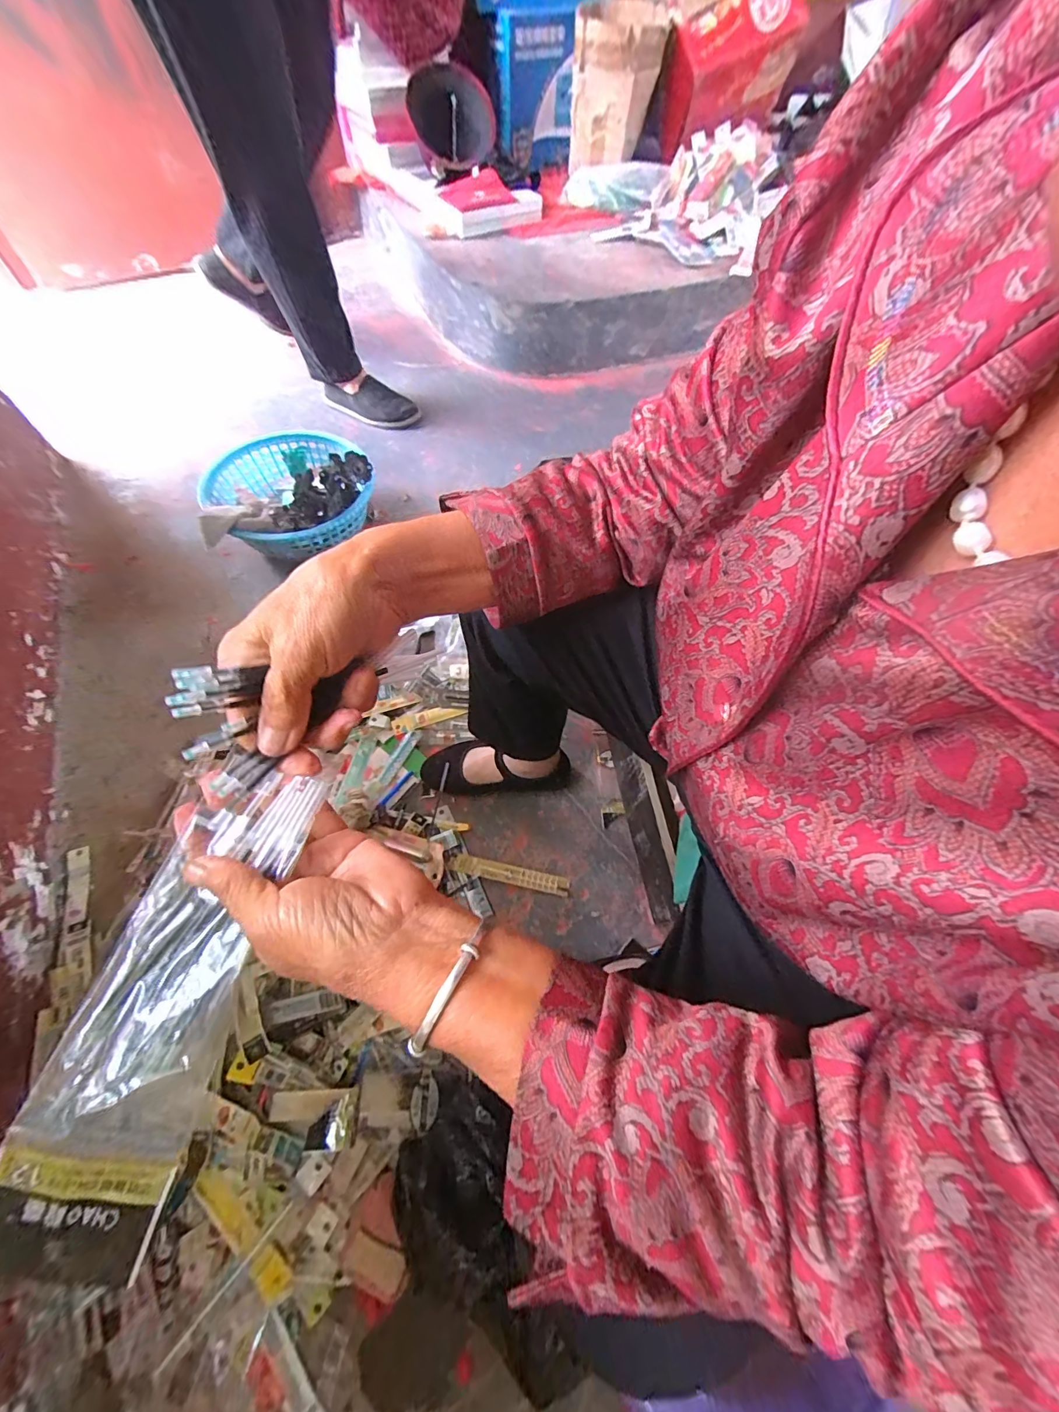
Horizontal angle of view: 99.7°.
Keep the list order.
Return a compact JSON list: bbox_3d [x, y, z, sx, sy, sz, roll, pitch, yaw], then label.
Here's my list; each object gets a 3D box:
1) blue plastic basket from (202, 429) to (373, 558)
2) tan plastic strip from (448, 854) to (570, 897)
[{"bbox_3d":[-0.487,-0.430,0.926,0.316,0.134,0.304,-25,66,-15],"label":"blue plastic basket"},{"bbox_3d":[-0.031,0.248,0.661,0.180,0.005,0.027,11,62,4],"label":"tan plastic strip"}]

